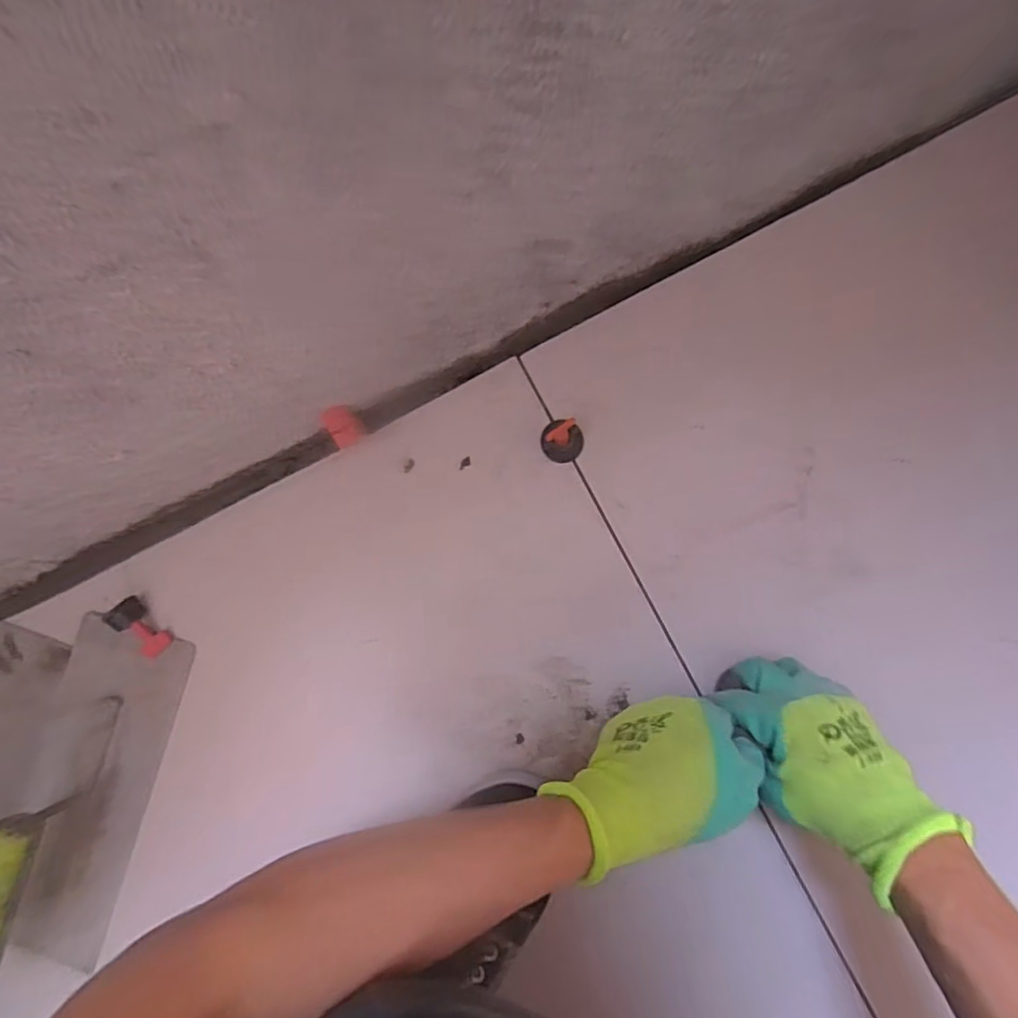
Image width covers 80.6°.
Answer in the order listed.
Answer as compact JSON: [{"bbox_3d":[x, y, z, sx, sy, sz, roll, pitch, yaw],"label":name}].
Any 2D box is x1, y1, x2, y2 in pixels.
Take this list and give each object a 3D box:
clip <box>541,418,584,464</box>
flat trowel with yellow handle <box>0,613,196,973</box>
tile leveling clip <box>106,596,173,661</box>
[{"bbox_3d":[0.042,-0.056,0.479,0.034,0.038,0.033,-1,84,5],"label":"clip"},{"bbox_3d":[-0.356,0.223,0.477,0.103,0.089,0.282,14,86,6],"label":"flat trowel with yellow handle"},{"bbox_3d":[-0.313,0.102,0.504,0.027,0.029,0.049,-41,82,0],"label":"tile leveling clip"}]

